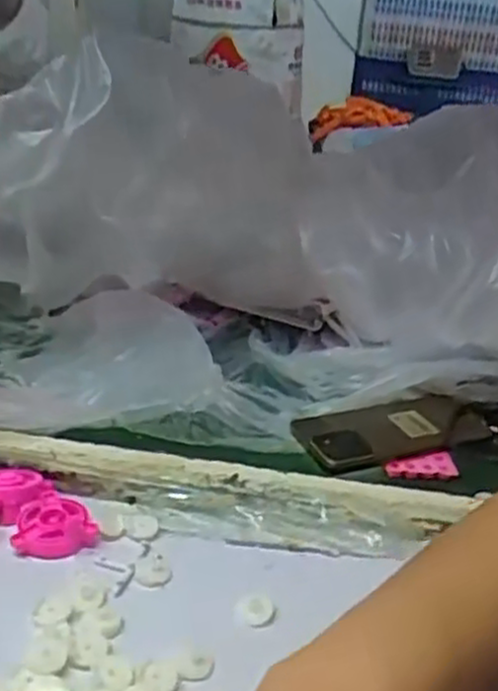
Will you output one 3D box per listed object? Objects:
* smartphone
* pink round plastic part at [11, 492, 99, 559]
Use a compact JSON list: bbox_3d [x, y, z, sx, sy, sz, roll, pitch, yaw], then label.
[{"bbox_3d":[0.129,0.070,0.661,0.177,0.010,0.075,-7,28,-24],"label":"smartphone"},{"bbox_3d":[-0.132,0.121,0.520,0.053,0.018,0.053,1,26,-9],"label":"pink round plastic part"}]

